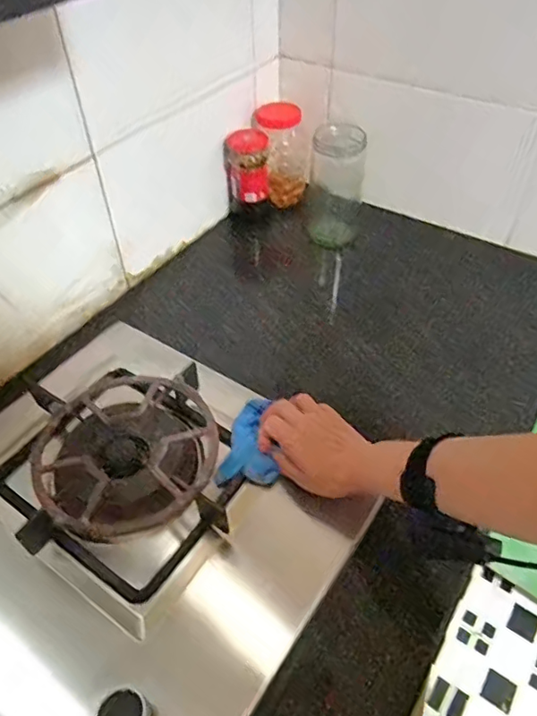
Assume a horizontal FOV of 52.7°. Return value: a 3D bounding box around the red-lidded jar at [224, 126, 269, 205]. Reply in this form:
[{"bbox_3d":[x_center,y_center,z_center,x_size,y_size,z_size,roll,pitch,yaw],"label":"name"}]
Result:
[{"bbox_3d":[-0.034,-0.308,0.868,0.067,0.105,0.057,-3,46,-1],"label":"red-lidded jar"}]

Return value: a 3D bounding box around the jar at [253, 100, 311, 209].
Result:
[{"bbox_3d":[0.024,-0.347,0.914,0.085,0.146,0.090,-3,46,-1],"label":"jar"}]

